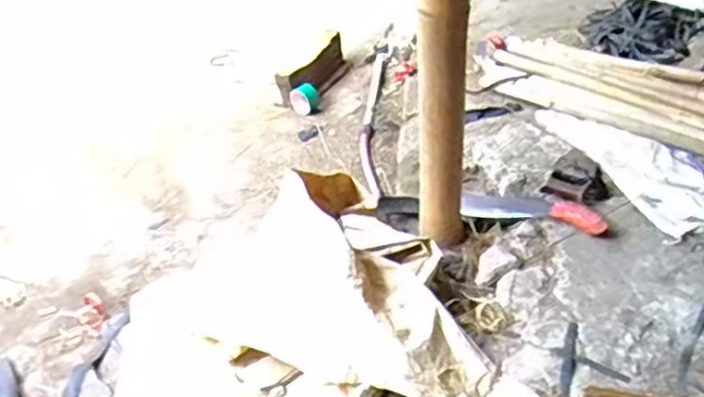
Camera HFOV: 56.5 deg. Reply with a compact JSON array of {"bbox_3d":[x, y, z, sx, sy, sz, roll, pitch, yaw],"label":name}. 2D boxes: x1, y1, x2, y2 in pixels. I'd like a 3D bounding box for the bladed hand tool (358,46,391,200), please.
[{"bbox_3d":[0.060,-0.223,1.781,0.074,0.047,0.767,-2,38,7],"label":"bladed hand tool"}]

